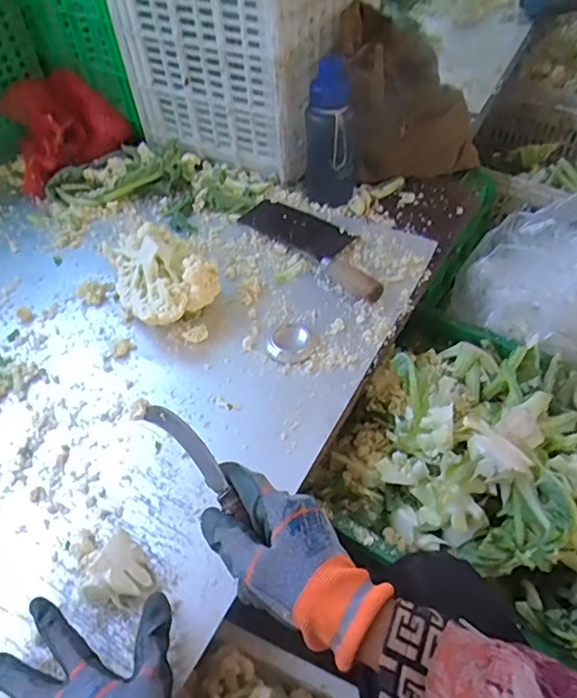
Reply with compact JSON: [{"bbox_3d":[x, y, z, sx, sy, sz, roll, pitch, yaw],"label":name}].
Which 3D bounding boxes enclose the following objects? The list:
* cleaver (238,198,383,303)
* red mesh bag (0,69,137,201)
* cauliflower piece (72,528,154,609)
[{"bbox_3d":[0.045,-0.153,0.769,0.266,0.034,0.075,35,59,29],"label":"cleaver"},{"bbox_3d":[-0.391,-0.380,0.913,0.199,0.127,0.152,-28,56,-21],"label":"red mesh bag"},{"bbox_3d":[-0.169,0.197,0.491,0.056,0.035,0.091,-31,54,-22],"label":"cauliflower piece"}]

